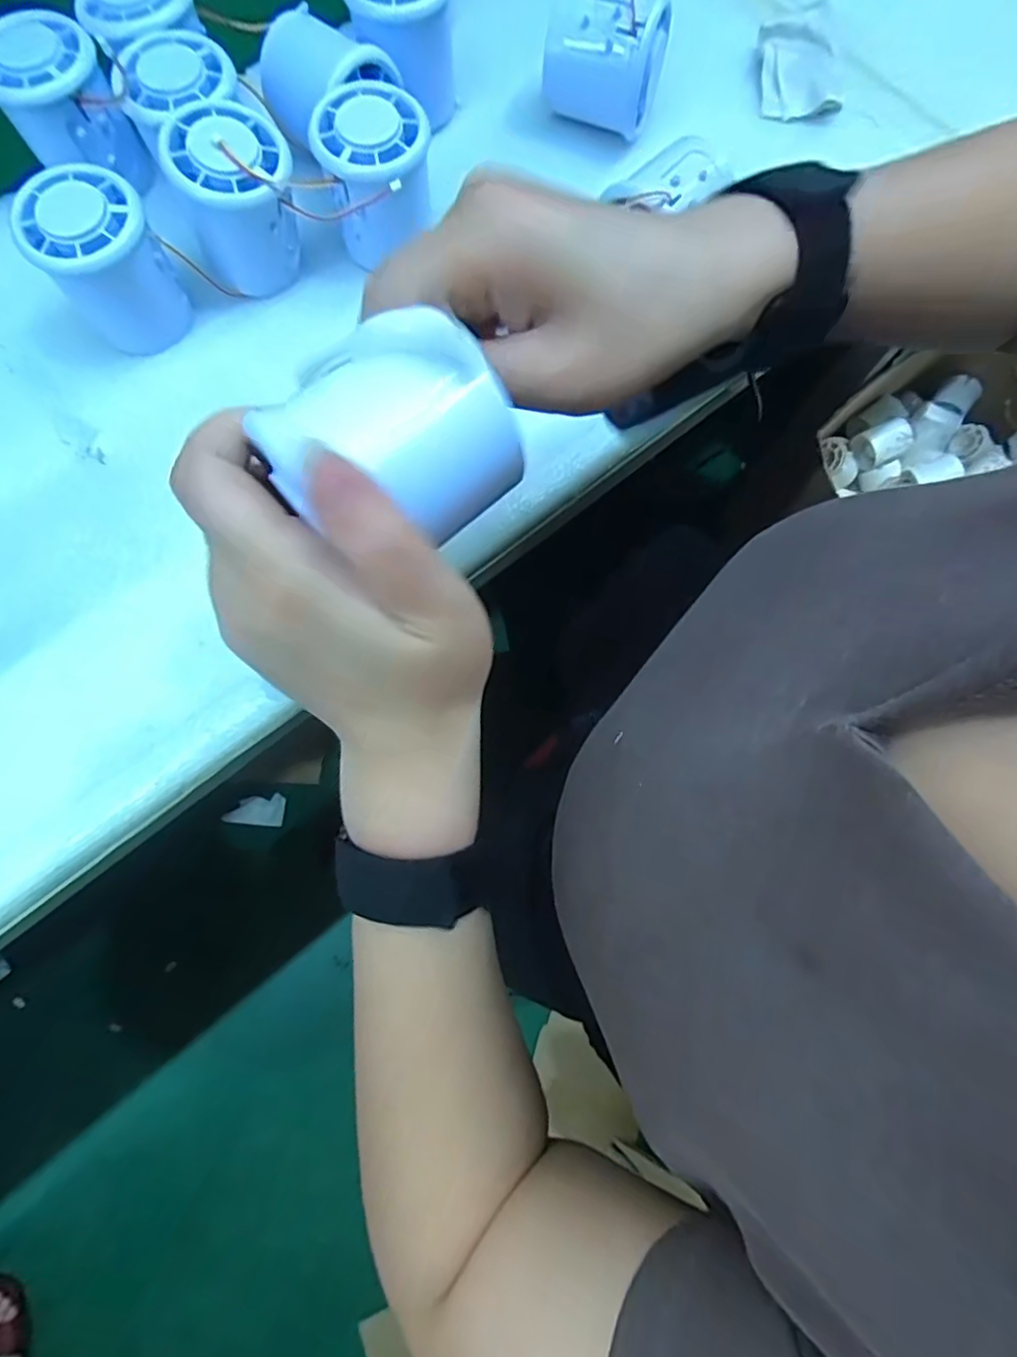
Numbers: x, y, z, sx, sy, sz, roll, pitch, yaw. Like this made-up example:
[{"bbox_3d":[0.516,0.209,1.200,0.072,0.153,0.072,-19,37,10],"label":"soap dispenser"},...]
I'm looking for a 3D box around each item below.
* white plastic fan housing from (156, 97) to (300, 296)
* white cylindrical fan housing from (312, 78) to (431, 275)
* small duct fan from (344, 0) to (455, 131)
[{"bbox_3d":[-0.131,-0.237,0.286,0.052,0.060,0.057,0,78,-1],"label":"white plastic fan housing"},{"bbox_3d":[-0.066,-0.254,0.293,0.049,0.051,0.051,0,78,-1],"label":"white cylindrical fan housing"},{"bbox_3d":[-0.057,-0.348,0.311,0.053,0.052,0.051,0,78,-1],"label":"small duct fan"}]

